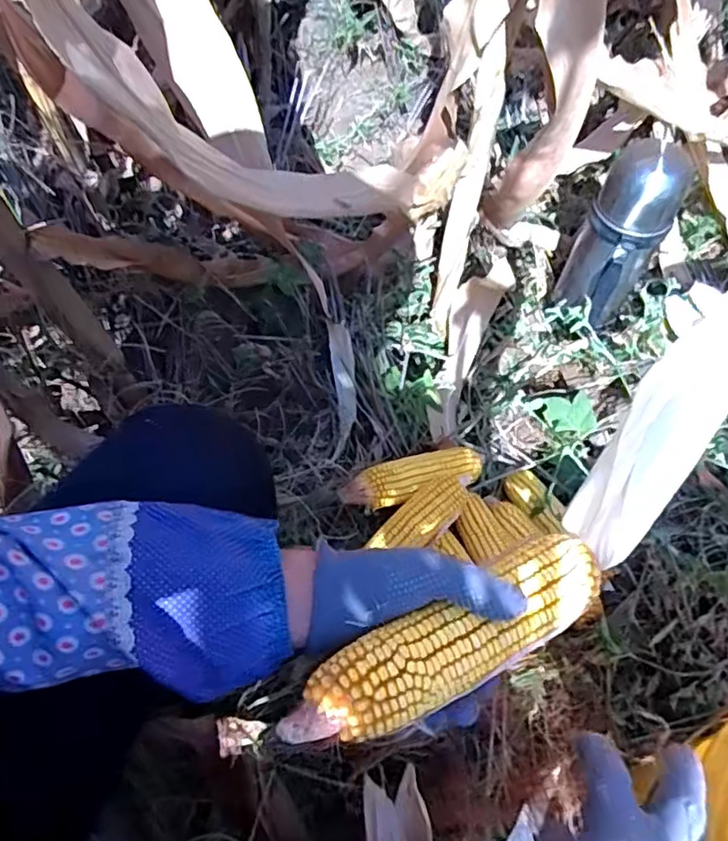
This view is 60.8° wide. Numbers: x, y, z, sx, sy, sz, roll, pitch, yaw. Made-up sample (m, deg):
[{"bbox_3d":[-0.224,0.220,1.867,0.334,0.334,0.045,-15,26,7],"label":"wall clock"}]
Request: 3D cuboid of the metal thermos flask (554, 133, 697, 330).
[{"bbox_3d":[0.316,-0.224,0.777,0.096,0.223,0.100,27,65,14],"label":"metal thermos flask"}]

